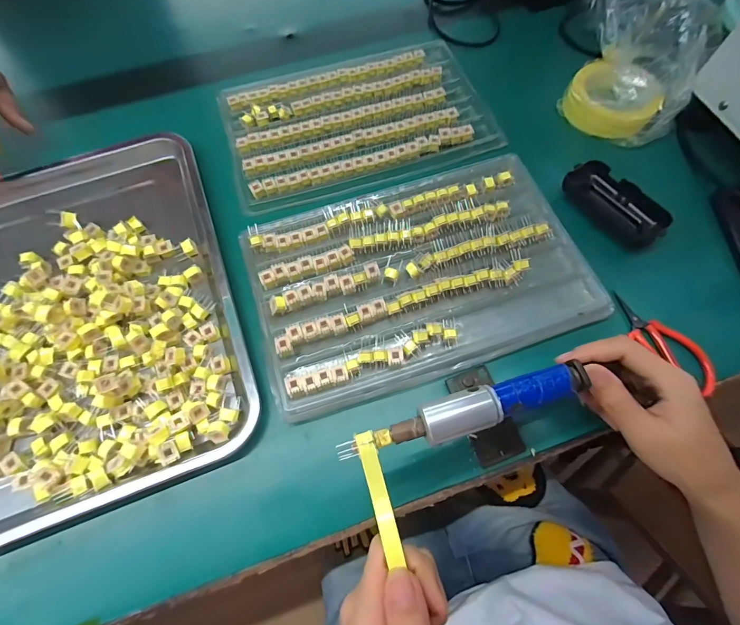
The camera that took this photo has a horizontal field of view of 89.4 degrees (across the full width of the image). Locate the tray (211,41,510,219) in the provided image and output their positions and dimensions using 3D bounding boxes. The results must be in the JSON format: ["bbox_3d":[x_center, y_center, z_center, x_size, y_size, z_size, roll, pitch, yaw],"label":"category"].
[{"bbox_3d":[-0.019,-0.253,0.475,0.321,0.024,0.210,-17,68,-6],"label":"tray"}]

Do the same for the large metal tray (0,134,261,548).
[{"bbox_3d":[-0.289,-0.010,0.367,0.286,0.028,0.385,-20,68,-7],"label":"large metal tray"}]

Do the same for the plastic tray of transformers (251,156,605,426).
[{"bbox_3d":[0.046,-0.042,0.381,0.316,0.036,0.214,-17,70,-8],"label":"plastic tray of transformers"}]

